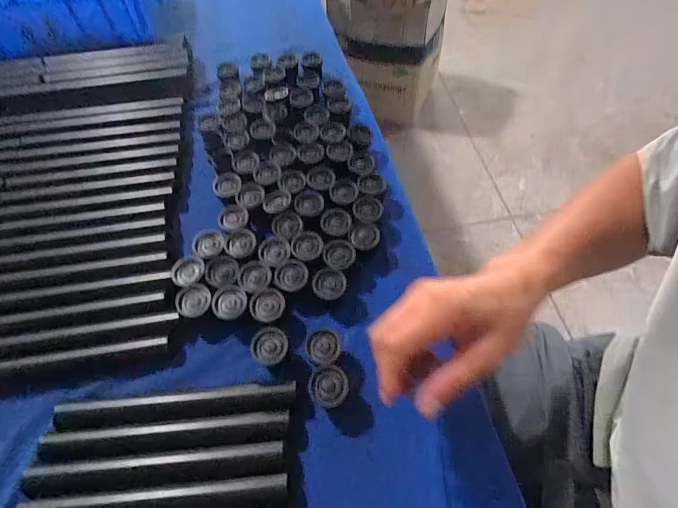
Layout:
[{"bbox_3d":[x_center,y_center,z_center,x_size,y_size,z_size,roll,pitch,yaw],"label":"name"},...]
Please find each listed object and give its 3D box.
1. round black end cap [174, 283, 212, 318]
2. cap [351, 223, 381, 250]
[{"bbox_3d":[-0.151,0.047,0.390,0.036,0.007,0.036,-27,63,-11],"label":"round black end cap"},{"bbox_3d":[0.030,-0.020,0.424,0.030,0.008,0.037,23,65,15],"label":"cap"}]

